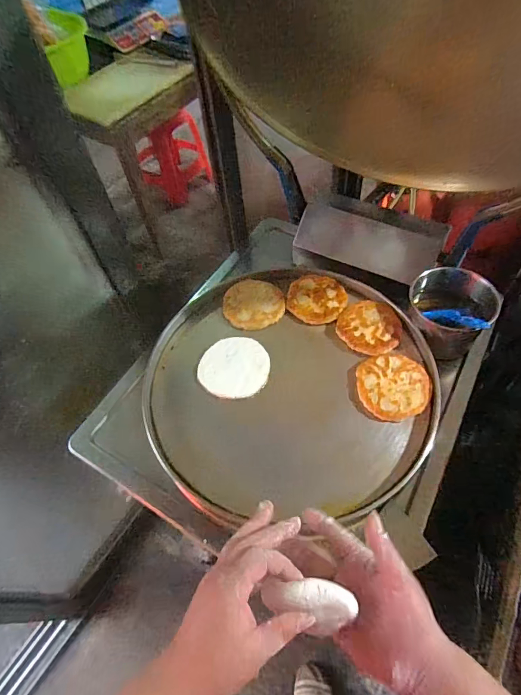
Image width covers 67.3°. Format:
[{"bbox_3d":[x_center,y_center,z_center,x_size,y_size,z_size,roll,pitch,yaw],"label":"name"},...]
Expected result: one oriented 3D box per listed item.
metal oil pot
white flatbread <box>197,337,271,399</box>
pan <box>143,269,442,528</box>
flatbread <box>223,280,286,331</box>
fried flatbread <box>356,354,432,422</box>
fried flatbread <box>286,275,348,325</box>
[{"bbox_3d":[0.365,-0.060,0.747,0.137,0.132,0.135,-2,57,3],"label":"metal oil pot"},{"bbox_3d":[-0.050,0.037,0.748,0.130,0.011,0.129,-2,57,3],"label":"white flatbread"},{"bbox_3d":[0.048,0.054,0.729,0.519,0.032,0.505,-1,57,4],"label":"pan"},{"bbox_3d":[-0.015,-0.096,0.828,0.124,0.014,0.122,-11,57,-3],"label":"flatbread"},{"bbox_3d":[0.239,0.070,0.697,0.124,0.019,0.120,-2,57,4],"label":"fried flatbread"},{"bbox_3d":[0.118,-0.101,0.822,0.119,0.017,0.124,-2,57,3],"label":"fried flatbread"}]

